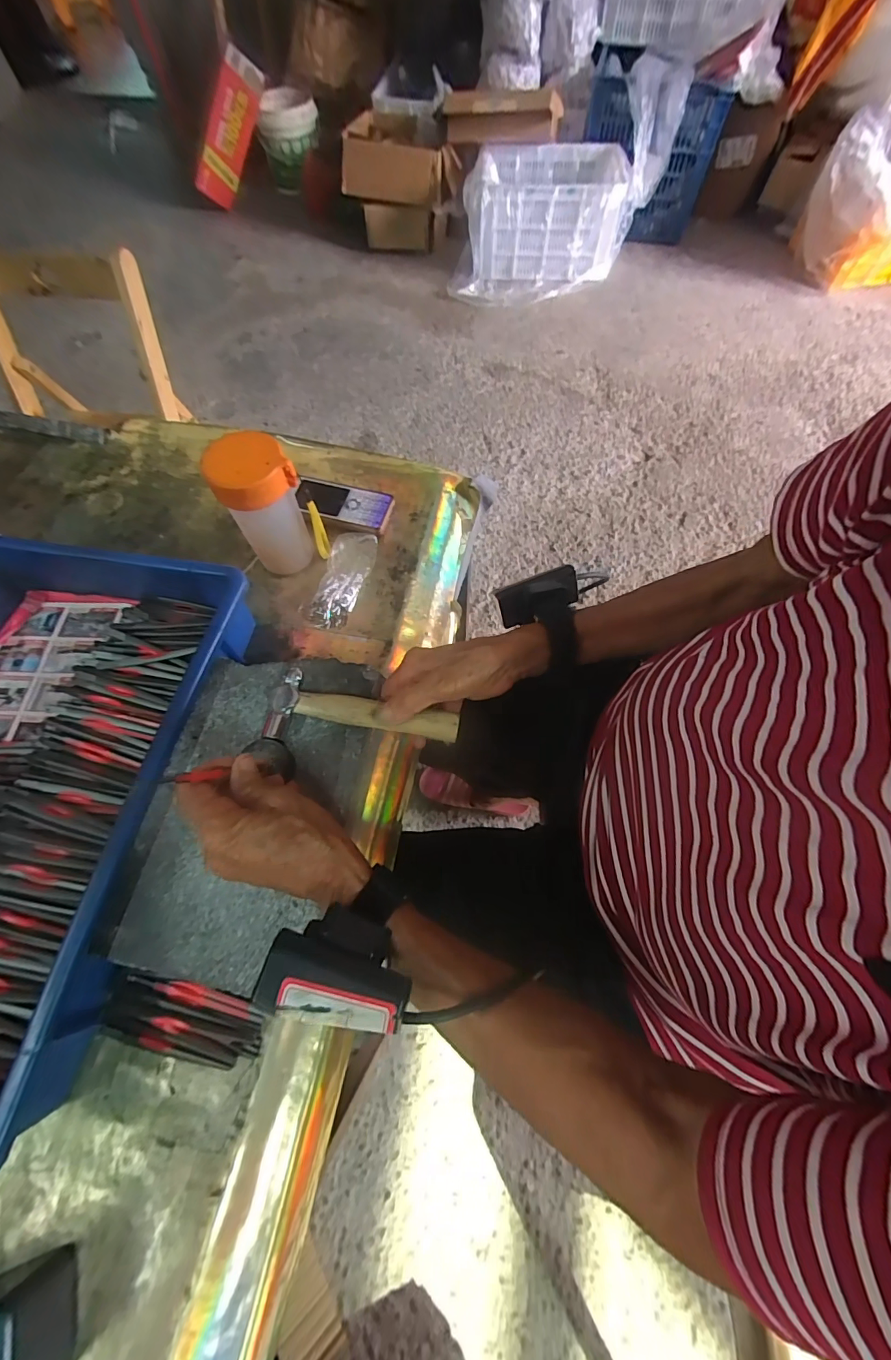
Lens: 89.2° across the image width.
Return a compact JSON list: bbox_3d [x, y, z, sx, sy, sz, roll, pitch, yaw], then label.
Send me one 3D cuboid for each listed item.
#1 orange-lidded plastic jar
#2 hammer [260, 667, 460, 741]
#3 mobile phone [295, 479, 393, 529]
[{"bbox_3d":[-0.174,-0.160,0.443,0.066,0.139,0.056,-34,69,-14],"label":"orange-lidded plastic jar"},{"bbox_3d":[-0.064,0.029,0.360,0.147,0.019,0.056,8,65,3],"label":"hammer"},{"bbox_3d":[-0.120,-0.204,0.526,0.108,0.020,0.048,14,66,8],"label":"mobile phone"}]

